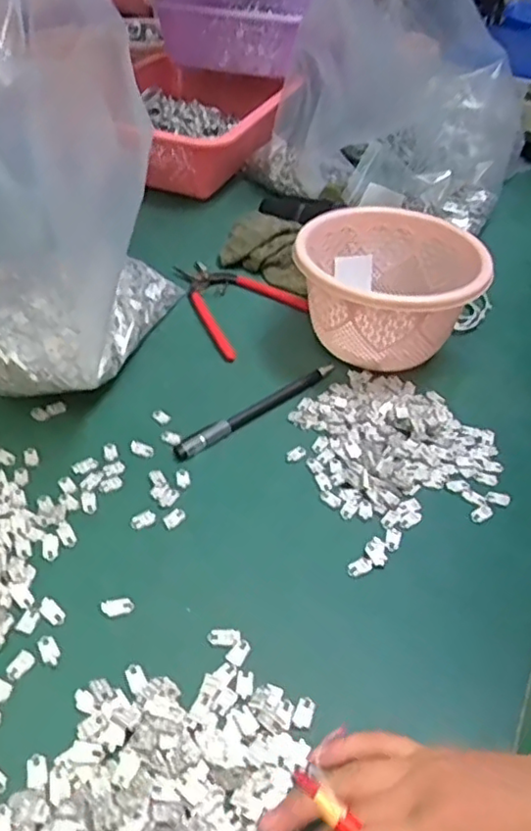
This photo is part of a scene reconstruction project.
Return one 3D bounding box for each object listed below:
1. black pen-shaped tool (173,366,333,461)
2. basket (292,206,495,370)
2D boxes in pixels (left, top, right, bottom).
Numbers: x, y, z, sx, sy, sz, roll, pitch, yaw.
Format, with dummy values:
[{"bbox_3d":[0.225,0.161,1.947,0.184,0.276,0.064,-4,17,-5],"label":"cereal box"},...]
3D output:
[{"bbox_3d":[-0.005,-0.009,0.467,0.152,0.009,0.015,-31,54,-33],"label":"black pen-shaped tool"},{"bbox_3d":[0.097,-0.100,0.509,0.140,0.081,0.142,3,43,-3],"label":"basket"}]

